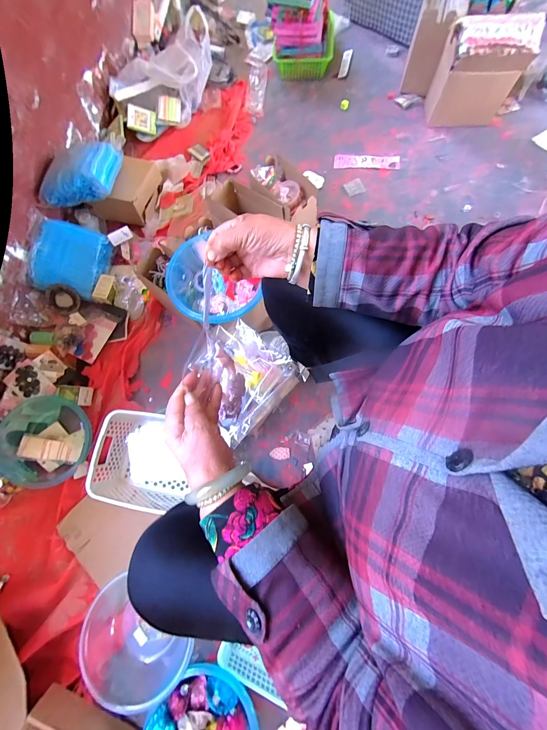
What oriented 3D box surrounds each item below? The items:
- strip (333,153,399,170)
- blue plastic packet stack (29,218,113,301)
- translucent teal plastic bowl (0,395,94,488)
[{"bbox_3d":[0.343,-0.752,1.035,0.233,0.008,0.064,6,71,4],"label":"strip"},{"bbox_3d":[-0.634,-0.330,0.876,0.204,0.054,0.217,14,77,-17],"label":"blue plastic packet stack"},{"bbox_3d":[-0.619,0.199,0.740,0.244,0.080,0.220,-2,71,2],"label":"translucent teal plastic bowl"}]

